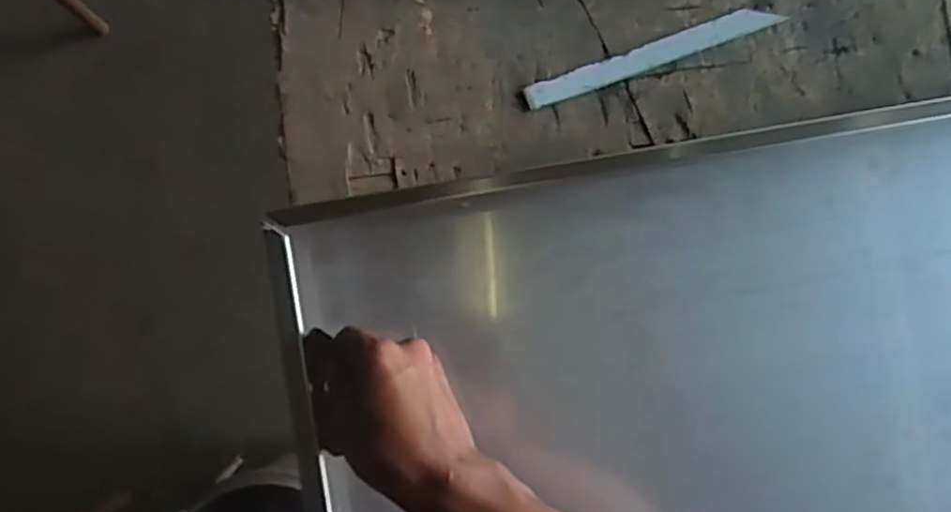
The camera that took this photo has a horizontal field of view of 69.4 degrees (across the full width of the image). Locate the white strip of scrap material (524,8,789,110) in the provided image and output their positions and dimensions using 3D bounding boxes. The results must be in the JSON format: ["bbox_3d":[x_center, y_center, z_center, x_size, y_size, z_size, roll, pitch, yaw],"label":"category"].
[{"bbox_3d":[0.141,-0.161,0.549,0.212,0.004,0.021,-21,86,-5],"label":"white strip of scrap material"}]

